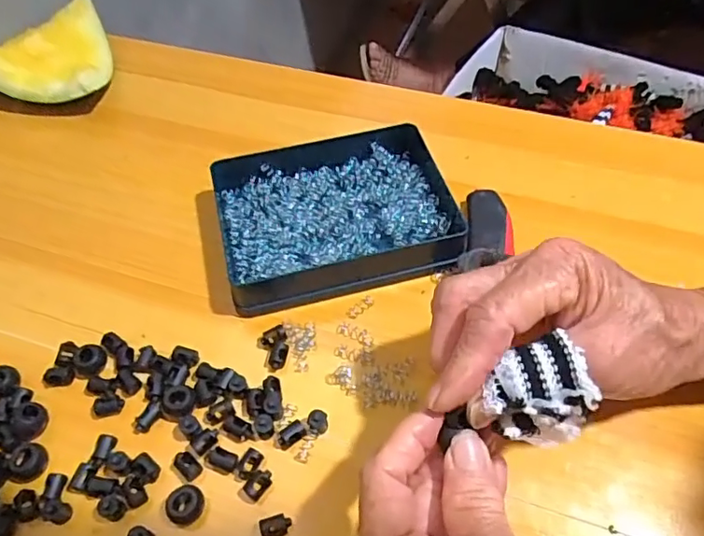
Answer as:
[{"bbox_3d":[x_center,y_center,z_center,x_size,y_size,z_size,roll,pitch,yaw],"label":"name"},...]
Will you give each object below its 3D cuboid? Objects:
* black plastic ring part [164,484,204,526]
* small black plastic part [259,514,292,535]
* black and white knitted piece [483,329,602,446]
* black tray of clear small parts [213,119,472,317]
[{"bbox_3d":[-0.080,0.115,0.266,0.017,0.011,0.017,-1,54,1],"label":"black plastic ring part"},{"bbox_3d":[-0.036,0.123,0.261,0.014,0.006,0.010,-18,56,-11],"label":"small black plastic part"},{"bbox_3d":[0.075,0.053,0.228,0.042,0.026,0.037,-20,56,-13],"label":"black and white knitted piece"},{"bbox_3d":[-0.010,-0.036,0.363,0.150,0.028,0.111,-13,55,-7],"label":"black tray of clear small parts"}]

